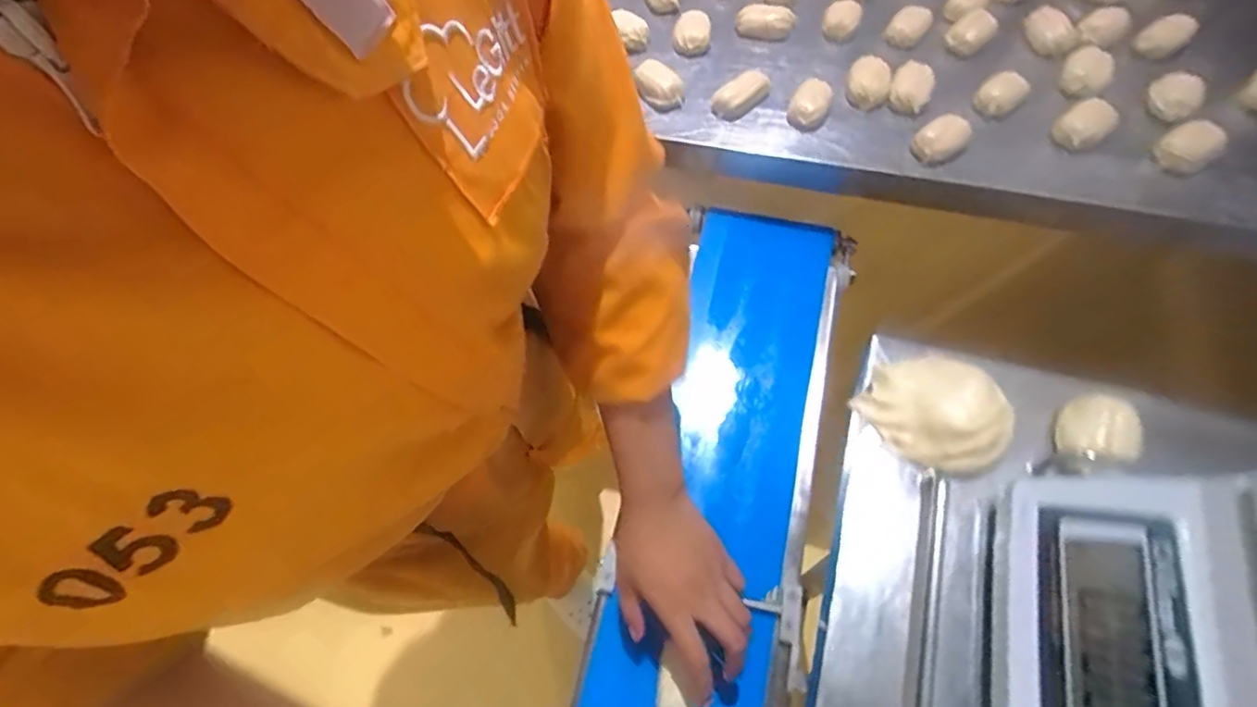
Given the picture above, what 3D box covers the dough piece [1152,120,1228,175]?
[{"bbox_3d":[0.562,-0.208,0.584,0.034,0.039,0.047,-39,67,-15],"label":"dough piece"}]

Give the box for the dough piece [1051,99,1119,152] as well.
[{"bbox_3d":[0.484,-0.245,0.614,0.049,0.041,0.064,40,72,21],"label":"dough piece"}]

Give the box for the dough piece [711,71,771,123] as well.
[{"bbox_3d":[0.128,-0.293,0.668,0.061,0.028,0.042,-35,66,-13],"label":"dough piece"}]

